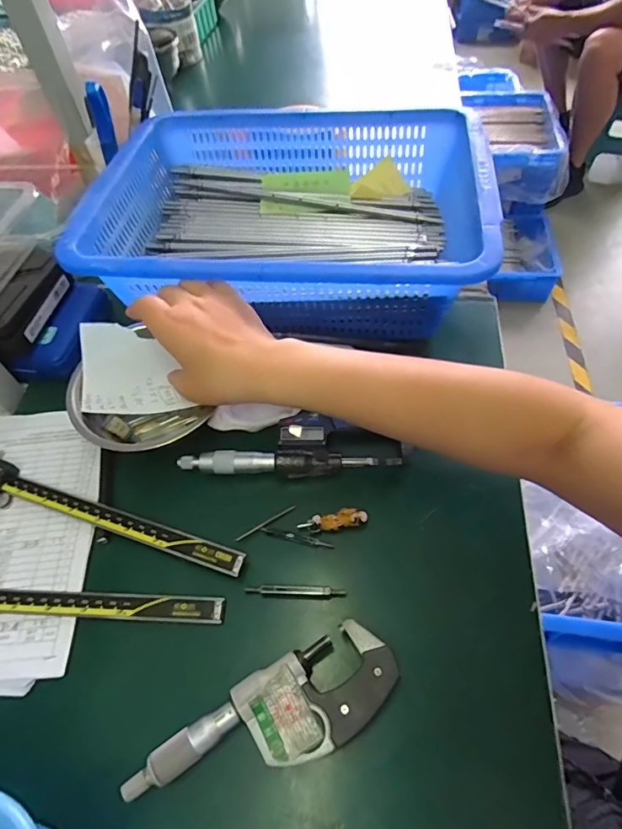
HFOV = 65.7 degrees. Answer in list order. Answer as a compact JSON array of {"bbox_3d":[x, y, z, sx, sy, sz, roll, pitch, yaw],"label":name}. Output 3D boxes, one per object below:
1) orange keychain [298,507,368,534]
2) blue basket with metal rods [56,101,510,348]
[{"bbox_3d":[0.016,0.079,0.352,0.049,0.016,0.012,-8,55,-1],"label":"orange keychain"},{"bbox_3d":[-0.018,-0.188,0.471,0.346,0.095,0.264,3,55,6],"label":"blue basket with metal rods"}]

